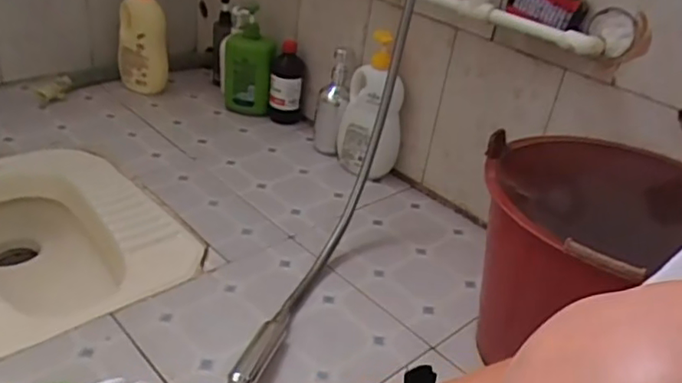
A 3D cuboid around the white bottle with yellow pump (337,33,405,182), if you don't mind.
[{"bbox_3d":[0.056,-0.155,1.113,0.086,0.265,0.100,-16,38,-35],"label":"white bottle with yellow pump"}]

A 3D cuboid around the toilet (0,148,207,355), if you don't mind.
[{"bbox_3d":[-0.498,0.114,0.967,0.460,0.181,0.374,31,37,34],"label":"toilet"}]

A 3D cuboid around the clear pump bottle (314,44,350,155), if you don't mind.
[{"bbox_3d":[-0.017,-0.173,1.173,0.058,0.205,0.057,5,31,-5],"label":"clear pump bottle"}]

